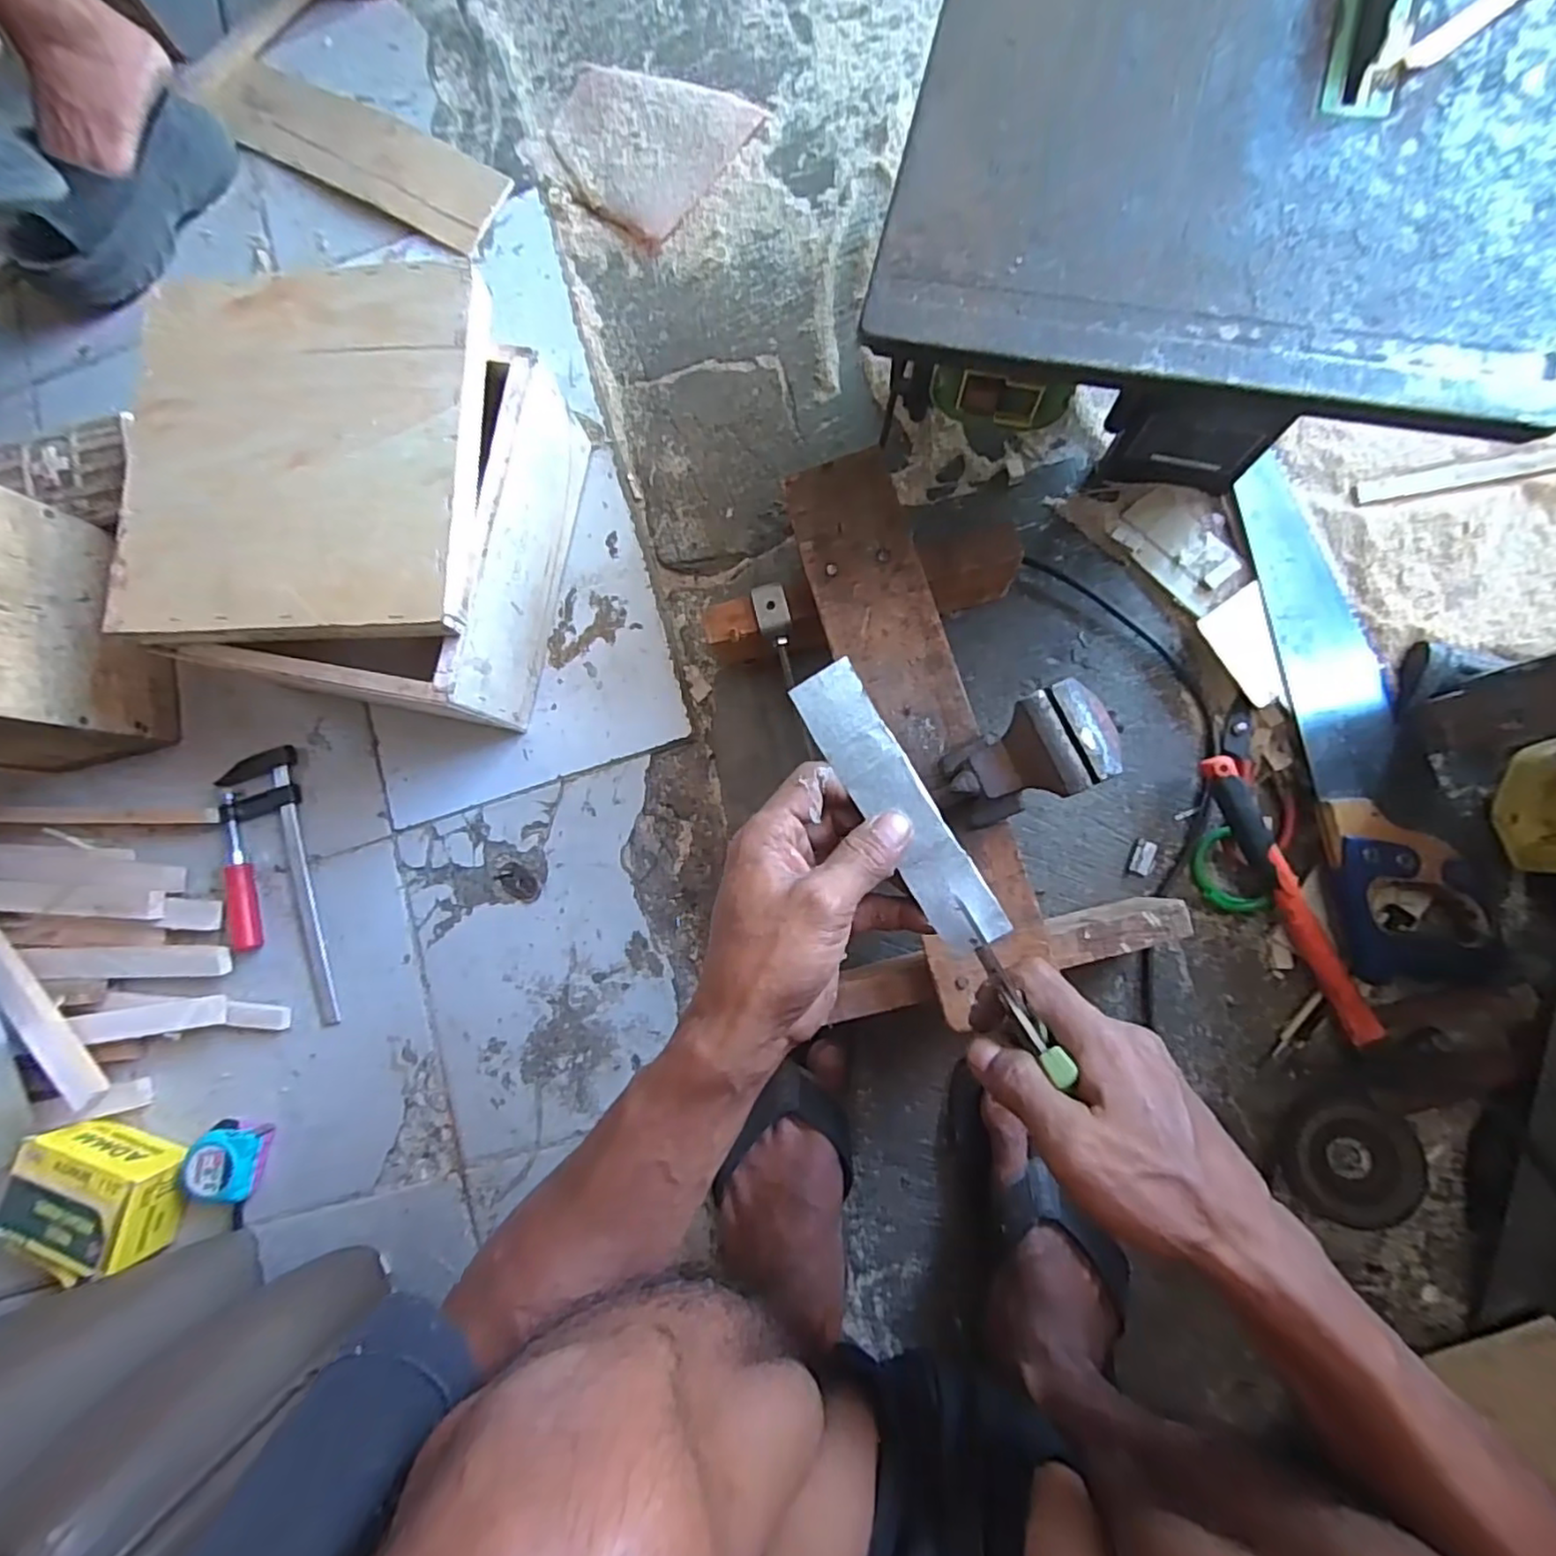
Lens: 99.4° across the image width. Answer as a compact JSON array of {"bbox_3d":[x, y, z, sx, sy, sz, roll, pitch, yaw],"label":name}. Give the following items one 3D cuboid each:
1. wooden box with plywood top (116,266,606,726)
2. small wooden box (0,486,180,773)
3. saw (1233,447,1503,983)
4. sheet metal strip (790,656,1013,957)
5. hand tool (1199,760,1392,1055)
[{"bbox_3d":[-0.346,-0.228,0.556,0.290,0.166,0.315,11,84,6],"label":"wooden box with plywood top"},{"bbox_3d":[-0.654,-0.118,0.564,0.130,0.155,0.212,-19,82,2],"label":"small wooden box"},{"bbox_3d":[0.443,-0.059,0.505,0.096,0.030,0.393,-8,82,3],"label":"saw"},{"bbox_3d":[0.057,0.014,0.314,0.032,0.004,0.147,-31,87,7],"label":"sheet metal strip"},{"bbox_3d":[0.383,0.089,0.495,0.020,0.036,0.232,-27,82,1],"label":"hand tool"}]

